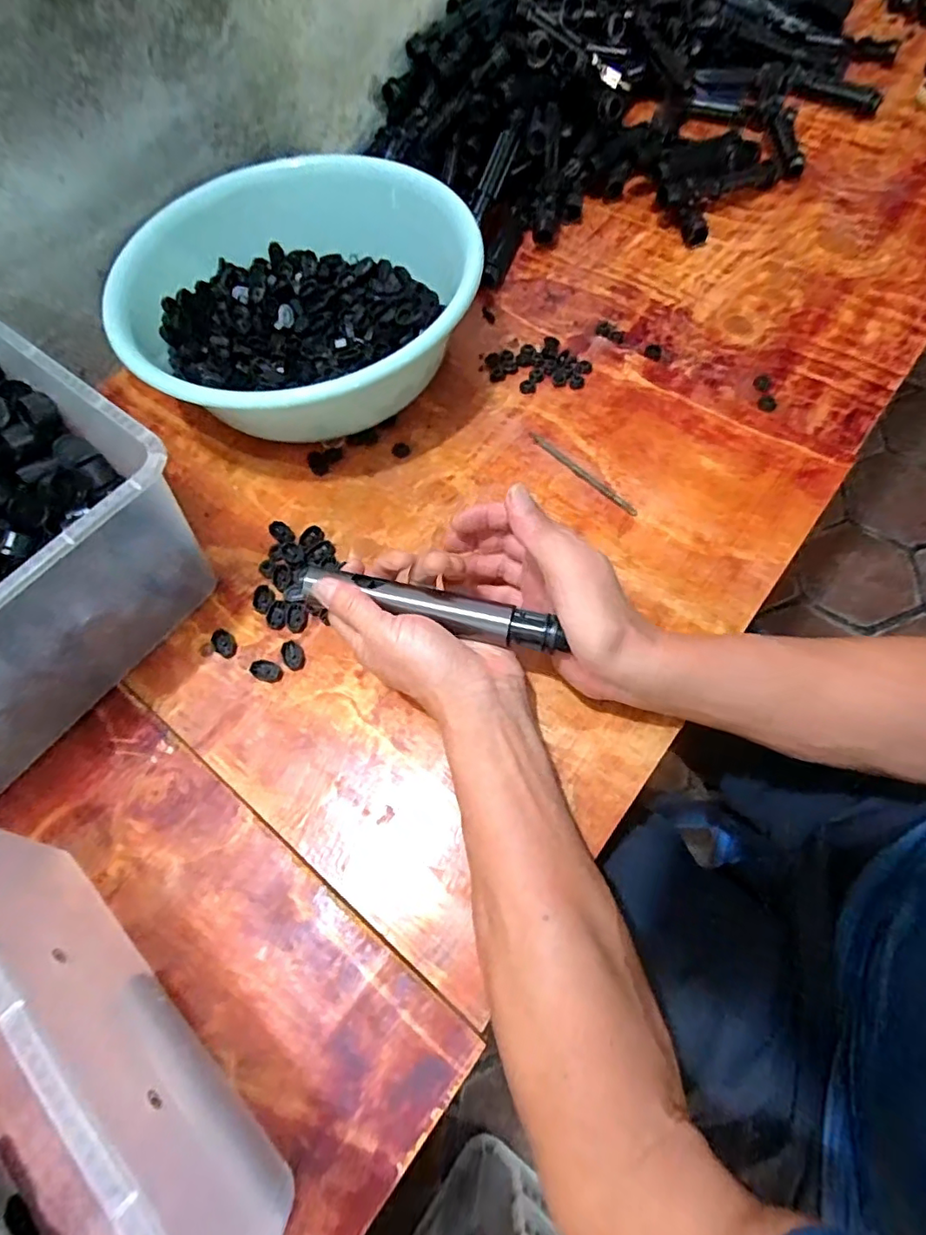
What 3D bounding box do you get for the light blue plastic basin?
[{"bbox_3d":[-0.137,-0.268,0.498,0.274,0.103,0.287,-1,66,3],"label":"light blue plastic basin"}]

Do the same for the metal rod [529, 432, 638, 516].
[{"bbox_3d":[0.099,-0.121,0.468,0.010,0.004,0.115,-41,70,-14],"label":"metal rod"}]

